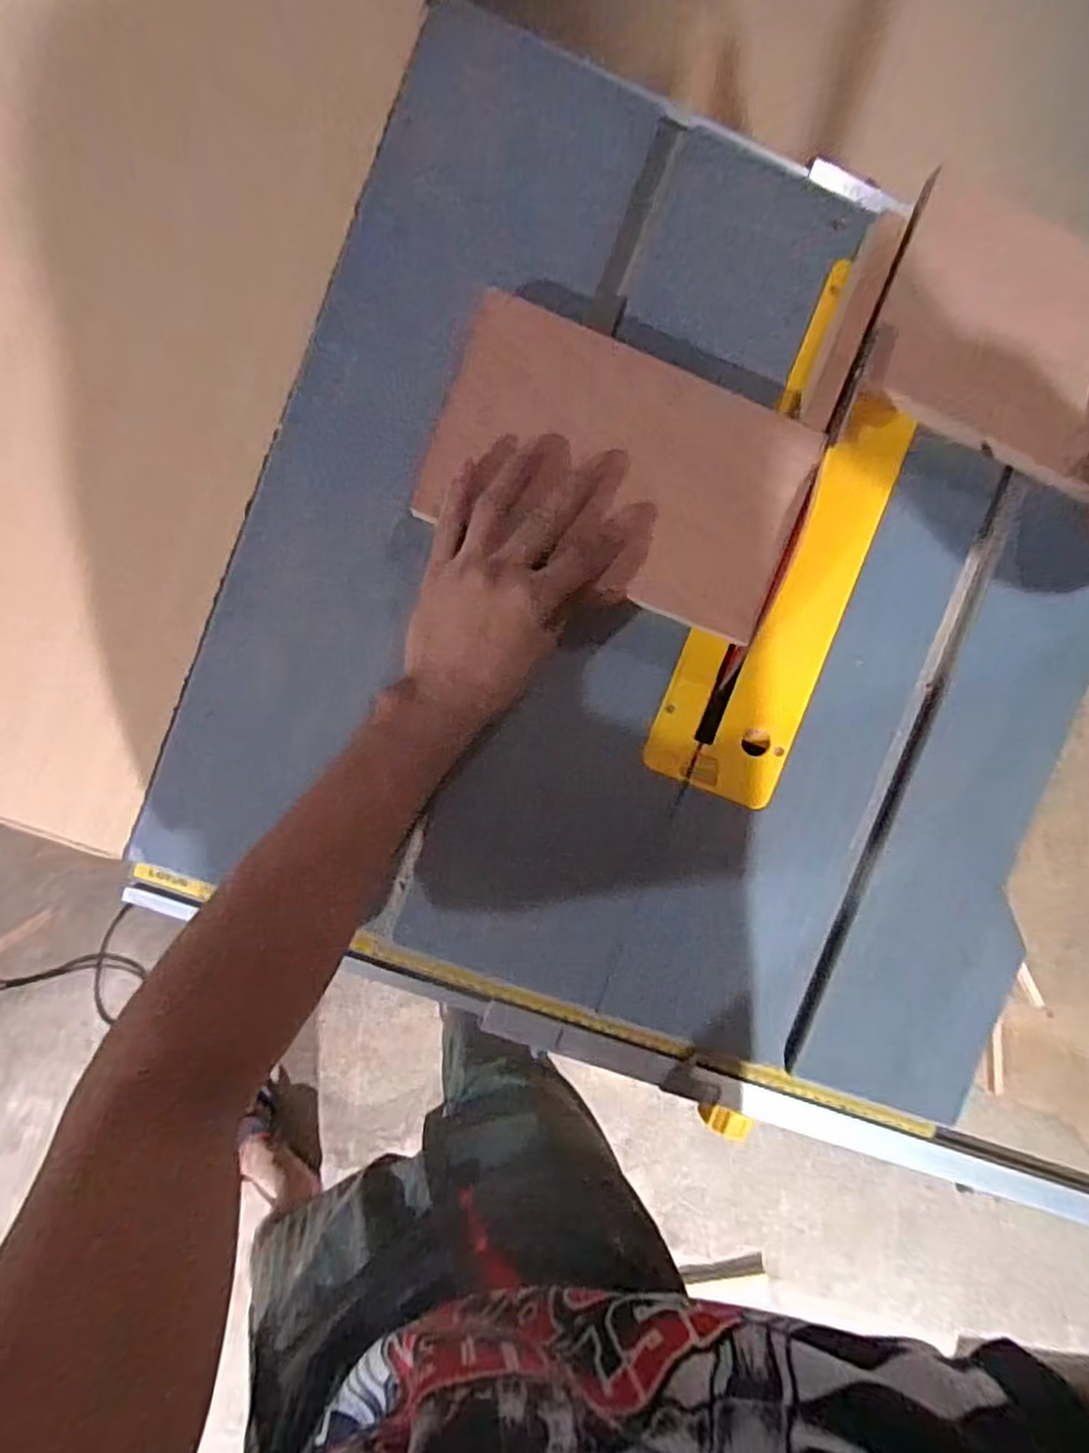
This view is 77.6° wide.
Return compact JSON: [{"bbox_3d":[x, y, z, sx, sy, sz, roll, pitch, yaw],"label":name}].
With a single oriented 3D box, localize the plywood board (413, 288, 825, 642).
[{"bbox_3d":[0.050,-0.158,0.423,0.230,0.014,0.138,21,93,-7],"label":"plywood board"}]

